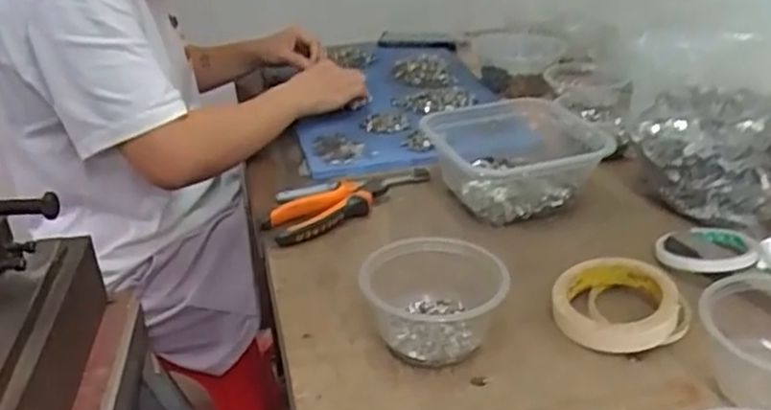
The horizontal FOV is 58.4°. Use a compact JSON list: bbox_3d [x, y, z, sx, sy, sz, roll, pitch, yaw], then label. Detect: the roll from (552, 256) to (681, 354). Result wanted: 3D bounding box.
[{"bbox_3d":[0.193,0.082,0.577,0.093,0.031,0.096,-1,29,1],"label":"roll"}]

